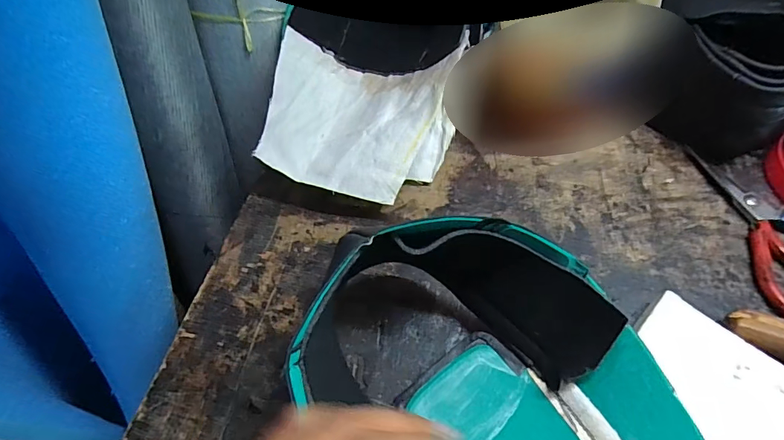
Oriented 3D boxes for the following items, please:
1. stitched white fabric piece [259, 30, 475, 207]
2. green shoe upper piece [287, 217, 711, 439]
[{"bbox_3d":[-0.035,-0.093,0.403,0.178,0.074,0.160,15,56,15],"label":"stitched white fabric piece"},{"bbox_3d":[0.067,0.105,0.219,0.162,0.089,0.244,-32,58,-19],"label":"green shoe upper piece"}]

